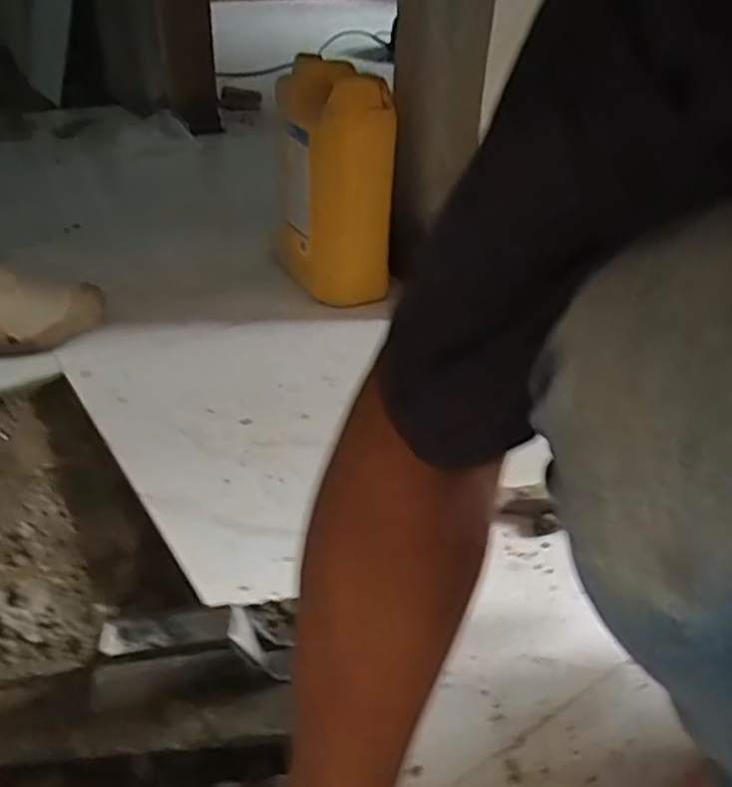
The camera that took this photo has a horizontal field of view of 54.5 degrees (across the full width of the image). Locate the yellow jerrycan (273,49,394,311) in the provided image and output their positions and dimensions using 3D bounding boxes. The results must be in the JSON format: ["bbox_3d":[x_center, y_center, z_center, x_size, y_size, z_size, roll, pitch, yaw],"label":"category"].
[{"bbox_3d":[-0.036,-0.266,0.919,0.121,0.268,0.168,-9,36,-19],"label":"yellow jerrycan"}]

